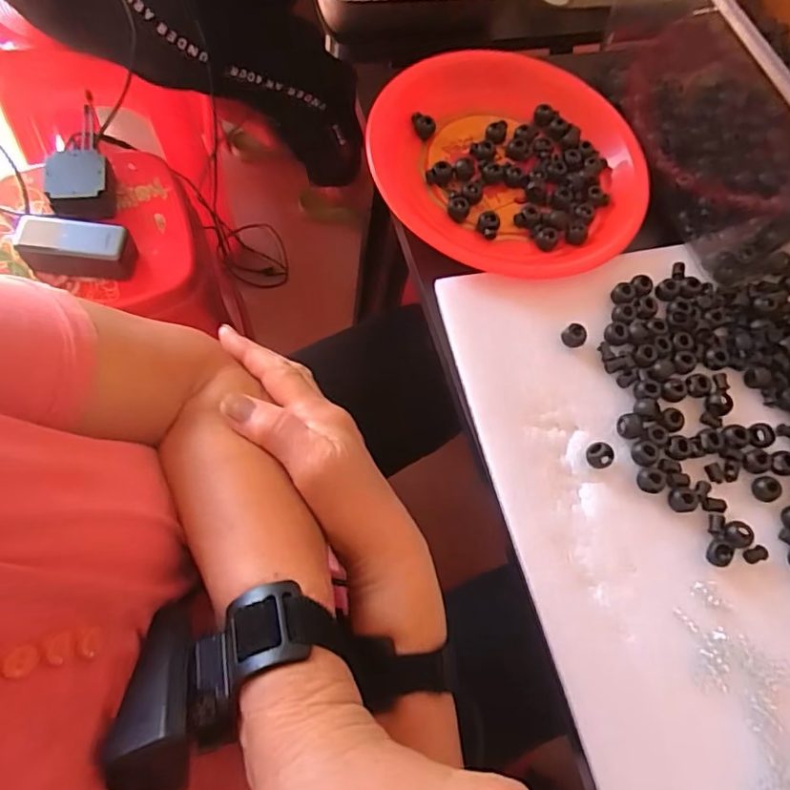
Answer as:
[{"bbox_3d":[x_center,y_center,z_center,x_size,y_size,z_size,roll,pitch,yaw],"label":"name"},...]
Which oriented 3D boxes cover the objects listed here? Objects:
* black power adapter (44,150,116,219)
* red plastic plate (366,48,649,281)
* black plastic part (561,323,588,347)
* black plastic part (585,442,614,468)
[{"bbox_3d":[-0.416,-0.275,0.741,0.077,0.049,0.087,-6,70,-1],"label":"black power adapter"},{"bbox_3d":[0.097,-0.195,0.456,0.220,0.026,0.222,-34,77,-18],"label":"red plastic plate"},{"bbox_3d":[0.132,-0.043,0.406,0.016,0.010,0.017,3,69,-6],"label":"black plastic part"},{"bbox_3d":[0.138,0.042,0.375,0.017,0.016,0.017,3,69,-6],"label":"black plastic part"}]

